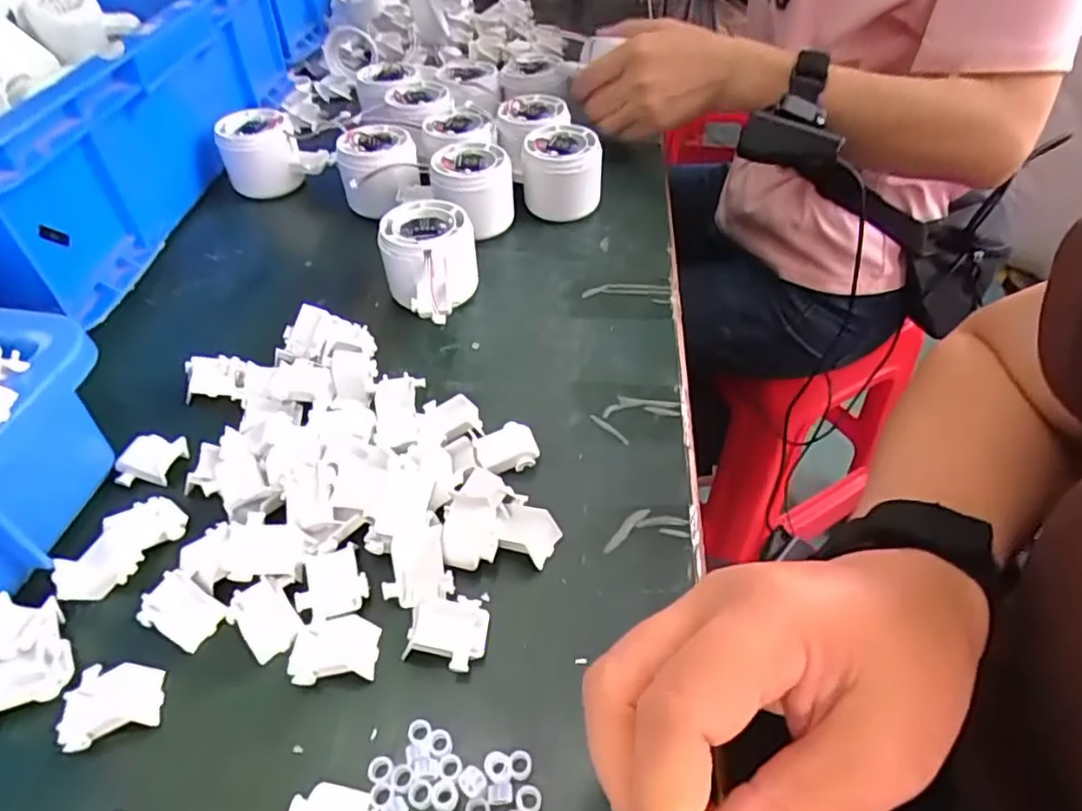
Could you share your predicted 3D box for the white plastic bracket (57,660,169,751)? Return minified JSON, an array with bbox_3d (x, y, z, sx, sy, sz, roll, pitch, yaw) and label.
[{"bbox_3d":[-0.165,0.115,0.248,0.033,0.007,0.029,-10,47,-9],"label":"white plastic bracket"}]

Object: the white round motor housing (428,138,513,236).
[{"bbox_3d":[-0.049,-0.156,0.469,0.056,0.053,0.050,-6,46,-5],"label":"white round motor housing"}]

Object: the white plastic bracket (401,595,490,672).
[{"bbox_3d":[-0.038,0.093,0.264,0.032,0.009,0.029,6,47,7],"label":"white plastic bracket"}]

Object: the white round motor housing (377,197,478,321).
[{"bbox_3d":[-0.068,-0.083,0.402,0.058,0.053,0.082,-6,46,-5],"label":"white round motor housing"}]

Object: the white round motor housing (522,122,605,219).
[{"bbox_3d":[0.014,-0.172,0.481,0.056,0.057,0.050,-6,46,-5],"label":"white round motor housing"}]

